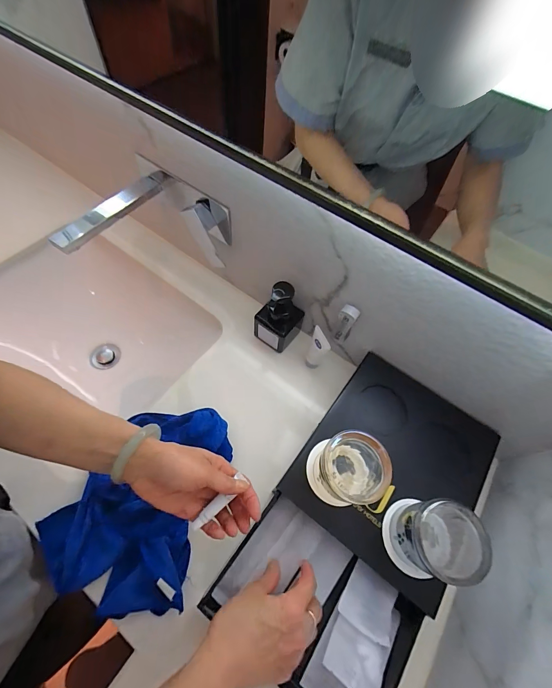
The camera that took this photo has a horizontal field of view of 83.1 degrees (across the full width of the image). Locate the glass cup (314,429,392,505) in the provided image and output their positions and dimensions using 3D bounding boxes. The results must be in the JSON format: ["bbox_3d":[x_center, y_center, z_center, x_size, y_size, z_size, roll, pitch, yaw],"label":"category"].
[{"bbox_3d":[0.093,0.155,0.388,0.073,0.093,0.069,2,61,-3],"label":"glass cup"}]

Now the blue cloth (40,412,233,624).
[{"bbox_3d":[-0.190,0.209,0.435,0.199,0.035,0.260,15,62,4],"label":"blue cloth"}]

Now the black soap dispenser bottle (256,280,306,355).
[{"bbox_3d":[0.006,-0.054,0.543,0.073,0.137,0.068,33,64,13],"label":"black soap dispenser bottle"}]

